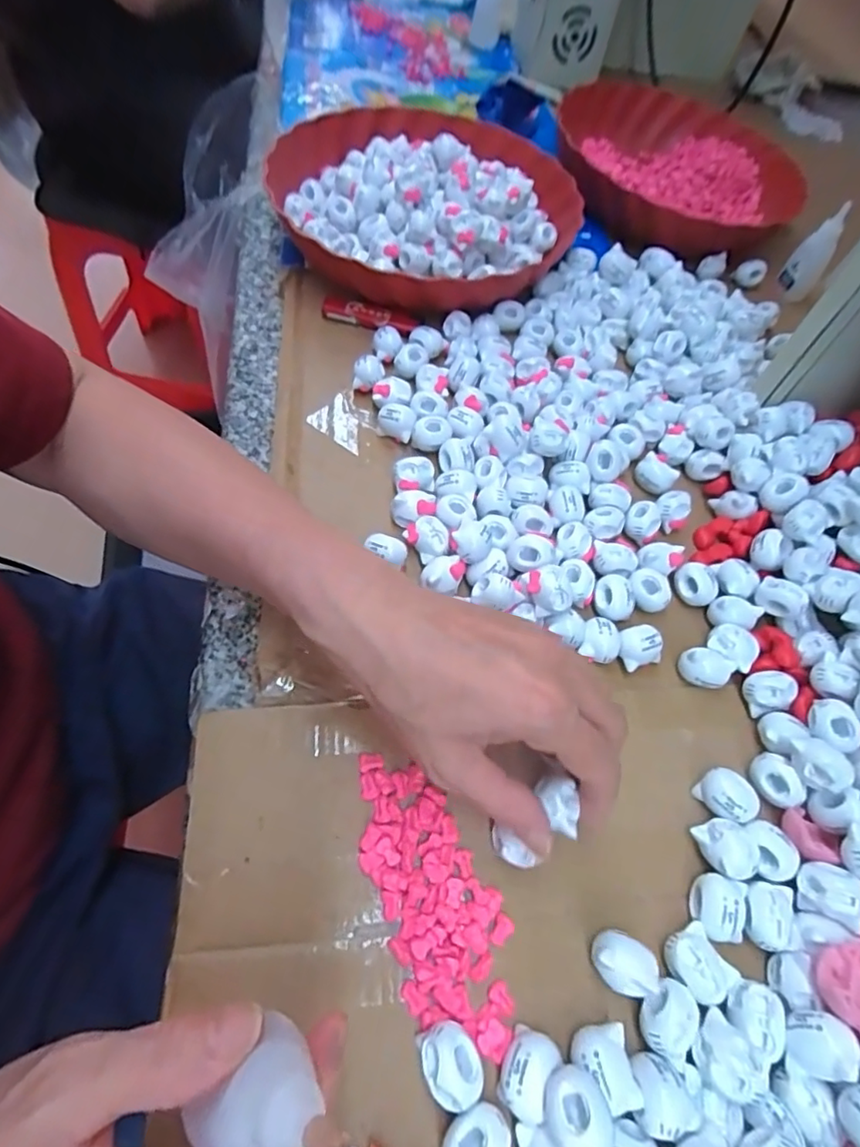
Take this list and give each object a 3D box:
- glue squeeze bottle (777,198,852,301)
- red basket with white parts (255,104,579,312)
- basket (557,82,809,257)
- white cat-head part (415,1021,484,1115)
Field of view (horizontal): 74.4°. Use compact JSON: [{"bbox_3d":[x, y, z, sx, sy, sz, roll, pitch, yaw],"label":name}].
[{"bbox_3d":[0.334,-0.278,0.494,0.029,0.079,0.017,27,61,8],"label":"glue squeeze bottle"},{"bbox_3d":[0.006,-0.292,0.450,0.220,0.065,0.221,3,60,-5],"label":"red basket with white parts"},{"bbox_3d":[0.239,-0.391,0.551,0.226,0.062,0.232,13,60,0],"label":"basket"},{"bbox_3d":[0.008,0.182,0.210,0.020,0.016,0.027,-24,66,-19],"label":"white cat-head part"}]

